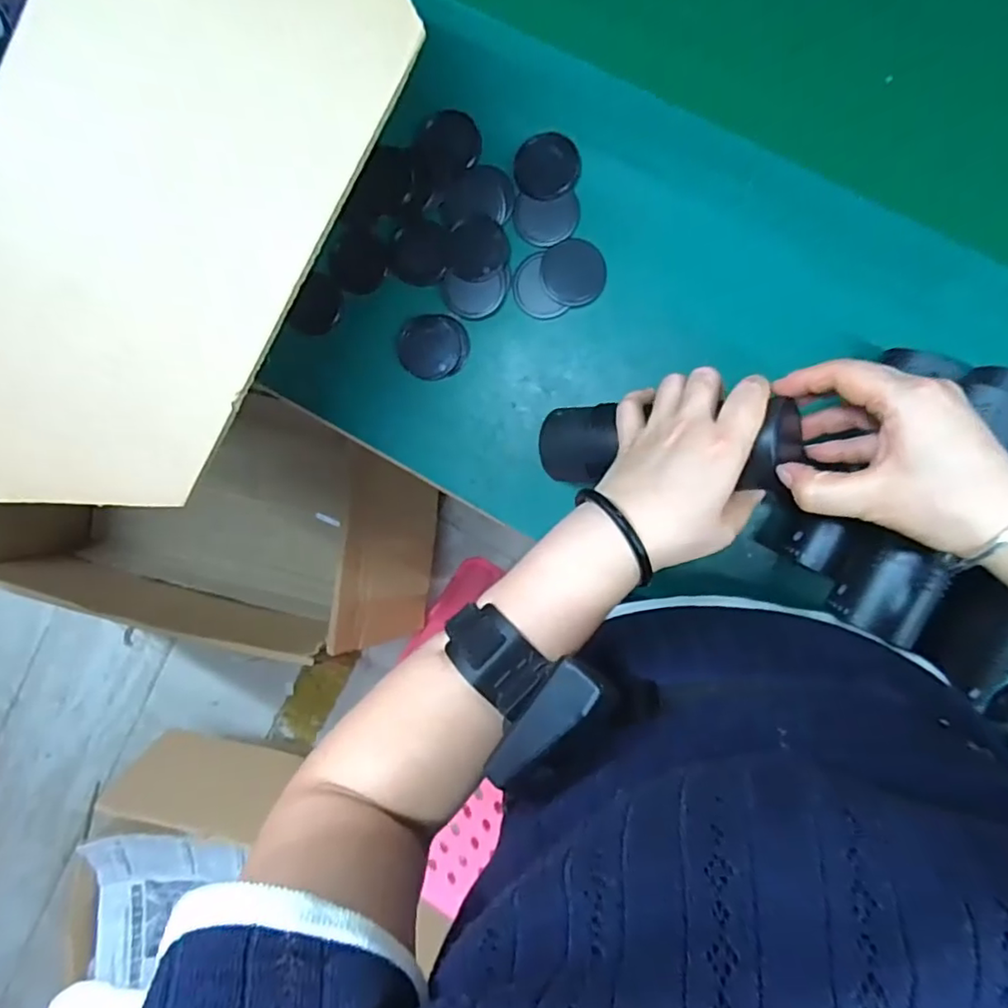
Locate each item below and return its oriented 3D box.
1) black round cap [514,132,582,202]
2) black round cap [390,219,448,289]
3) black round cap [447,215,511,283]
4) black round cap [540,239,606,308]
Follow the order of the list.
[{"bbox_3d":[0.035,-0.265,0.478,0.053,0.013,0.046,-29,106,4],"label":"black round cap"},{"bbox_3d":[-0.069,-0.205,0.498,0.048,0.006,0.051,1,94,9],"label":"black round cap"},{"bbox_3d":[-0.022,-0.205,0.488,0.049,0.005,0.049,1,94,9],"label":"black round cap"},{"bbox_3d":[0.055,-0.183,0.482,0.049,0.006,0.049,1,94,9],"label":"black round cap"}]

